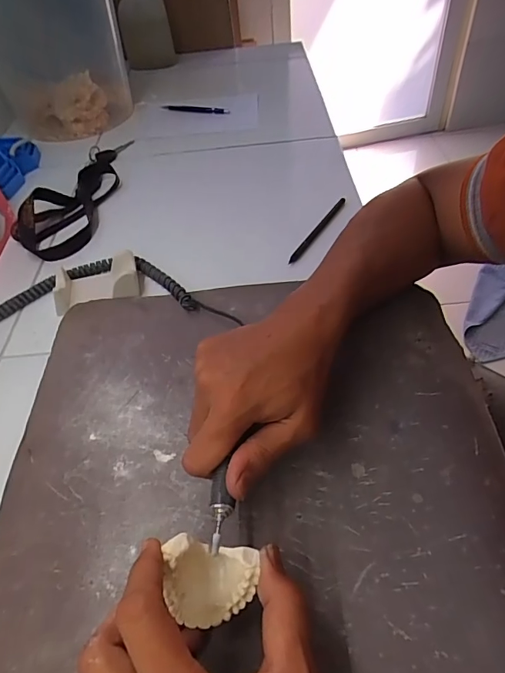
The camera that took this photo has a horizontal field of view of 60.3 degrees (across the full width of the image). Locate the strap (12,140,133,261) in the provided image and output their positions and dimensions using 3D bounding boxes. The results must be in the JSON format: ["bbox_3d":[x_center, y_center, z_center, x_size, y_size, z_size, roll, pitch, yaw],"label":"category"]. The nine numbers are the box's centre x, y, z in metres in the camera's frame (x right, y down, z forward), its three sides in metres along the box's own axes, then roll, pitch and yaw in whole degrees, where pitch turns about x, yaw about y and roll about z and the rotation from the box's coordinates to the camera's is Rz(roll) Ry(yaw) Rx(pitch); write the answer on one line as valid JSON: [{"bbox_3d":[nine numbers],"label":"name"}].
[{"bbox_3d":[-0.249,-0.216,0.614,0.097,0.033,0.289,-1,49,5],"label":"strap"}]

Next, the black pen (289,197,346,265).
[{"bbox_3d":[0.081,-0.131,0.523,0.008,0.013,0.140,23,55,24],"label":"black pen"}]

